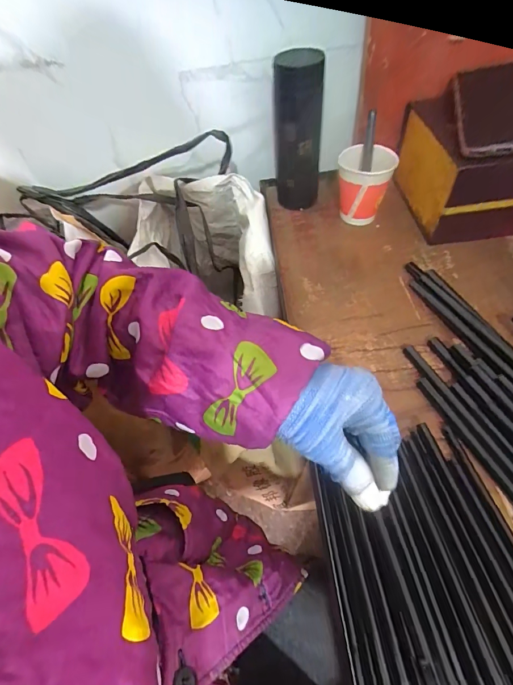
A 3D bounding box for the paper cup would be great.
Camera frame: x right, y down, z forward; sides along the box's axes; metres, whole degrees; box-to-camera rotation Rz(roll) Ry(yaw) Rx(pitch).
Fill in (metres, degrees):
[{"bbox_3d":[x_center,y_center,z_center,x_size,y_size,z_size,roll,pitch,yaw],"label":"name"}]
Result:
[{"bbox_3d":[0.153,-0.224,0.493,0.071,0.090,0.067,-3,55,4],"label":"paper cup"}]

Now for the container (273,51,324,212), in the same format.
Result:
[{"bbox_3d":[0.058,-0.295,0.491,0.063,0.196,0.073,-1,55,5],"label":"container"}]

